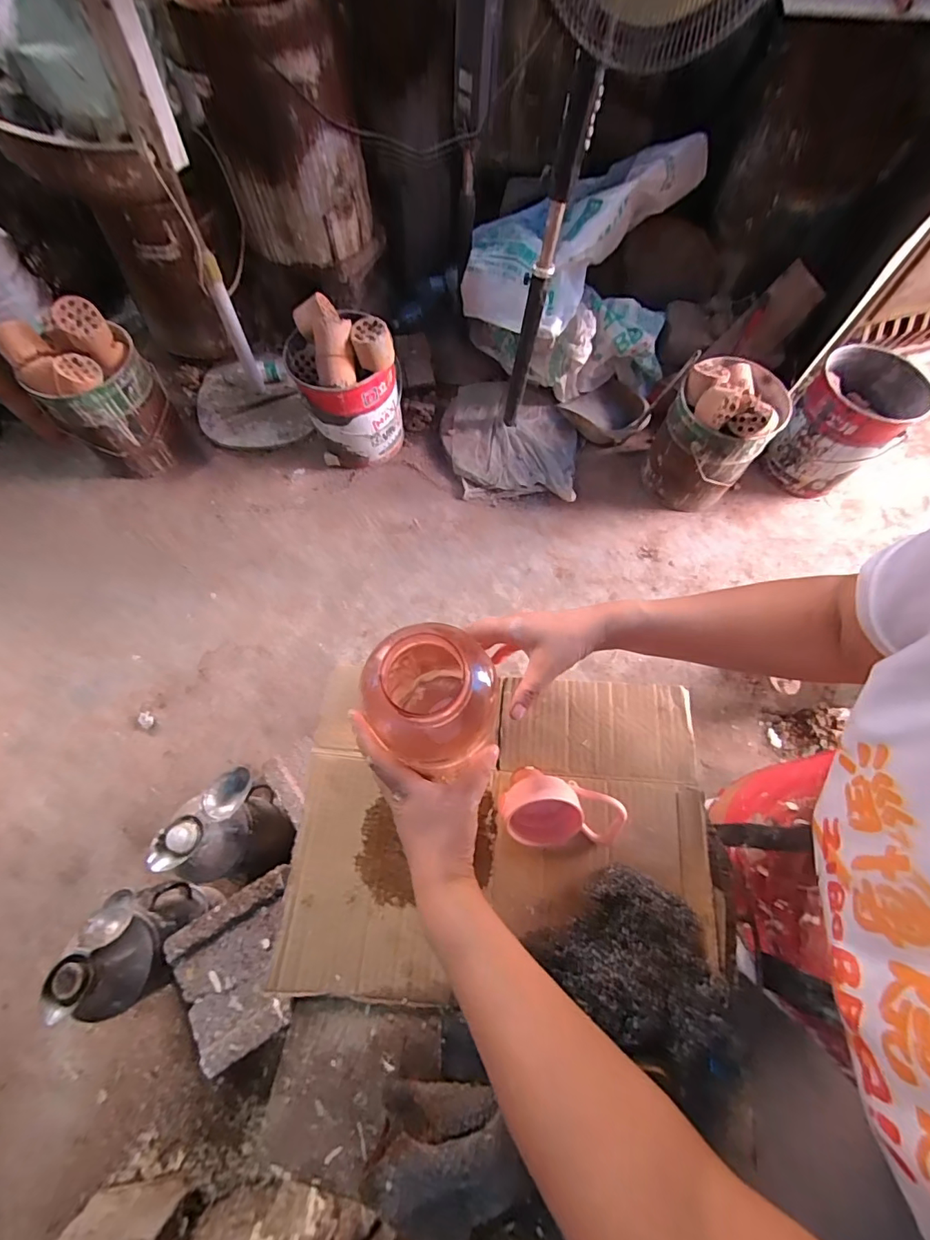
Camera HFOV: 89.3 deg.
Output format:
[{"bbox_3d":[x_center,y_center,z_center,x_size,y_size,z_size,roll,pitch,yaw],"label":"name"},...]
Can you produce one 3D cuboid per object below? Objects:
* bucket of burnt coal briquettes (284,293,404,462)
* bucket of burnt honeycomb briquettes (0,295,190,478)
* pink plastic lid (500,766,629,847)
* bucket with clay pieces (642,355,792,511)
[{"bbox_3d":[-0.345,-0.676,1.386,0.260,0.396,0.258,0,68,0],"label":"bucket of burnt coal briquettes"},{"bbox_3d":[-1.063,-0.664,1.390,0.305,0.425,0.301,0,68,0],"label":"bucket of burnt honeycomb briquettes"},{"bbox_3d":[0.088,0.178,0.427,0.110,0.056,0.062,19,69,8],"label":"pink plastic lid"},{"bbox_3d":[0.730,-0.543,1.389,0.277,0.378,0.327,32,70,14],"label":"bucket with clay pieces"}]

